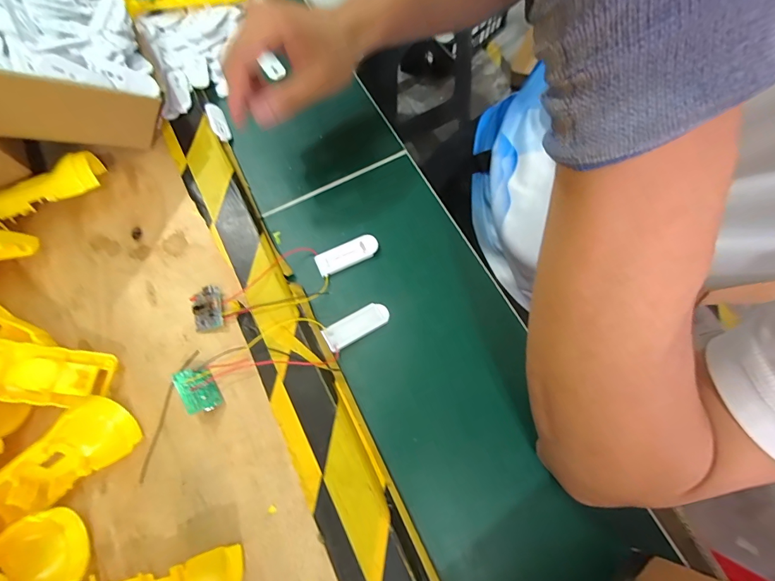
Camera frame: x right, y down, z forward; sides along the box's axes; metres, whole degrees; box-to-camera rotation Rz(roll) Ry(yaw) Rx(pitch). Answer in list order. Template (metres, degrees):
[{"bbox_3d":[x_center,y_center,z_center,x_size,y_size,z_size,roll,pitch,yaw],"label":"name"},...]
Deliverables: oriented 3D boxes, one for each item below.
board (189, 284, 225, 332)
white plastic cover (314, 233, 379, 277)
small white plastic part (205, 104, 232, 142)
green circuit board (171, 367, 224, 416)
[{"bbox_3d":[-0.149,0.014,0.318,0.024,0.011,0.036,-13,71,-2],"label":"board"},{"bbox_3d":[-0.036,-0.033,0.349,0.057,0.007,0.023,-24,71,-6],"label":"white plastic cover"},{"bbox_3d":[-0.177,-0.176,0.401,0.014,0.013,0.048,-22,71,-5],"label":"small white plastic part"},{"bbox_3d":[-0.143,0.075,0.290,0.026,0.004,0.035,-23,80,-41],"label":"green circuit board"}]

